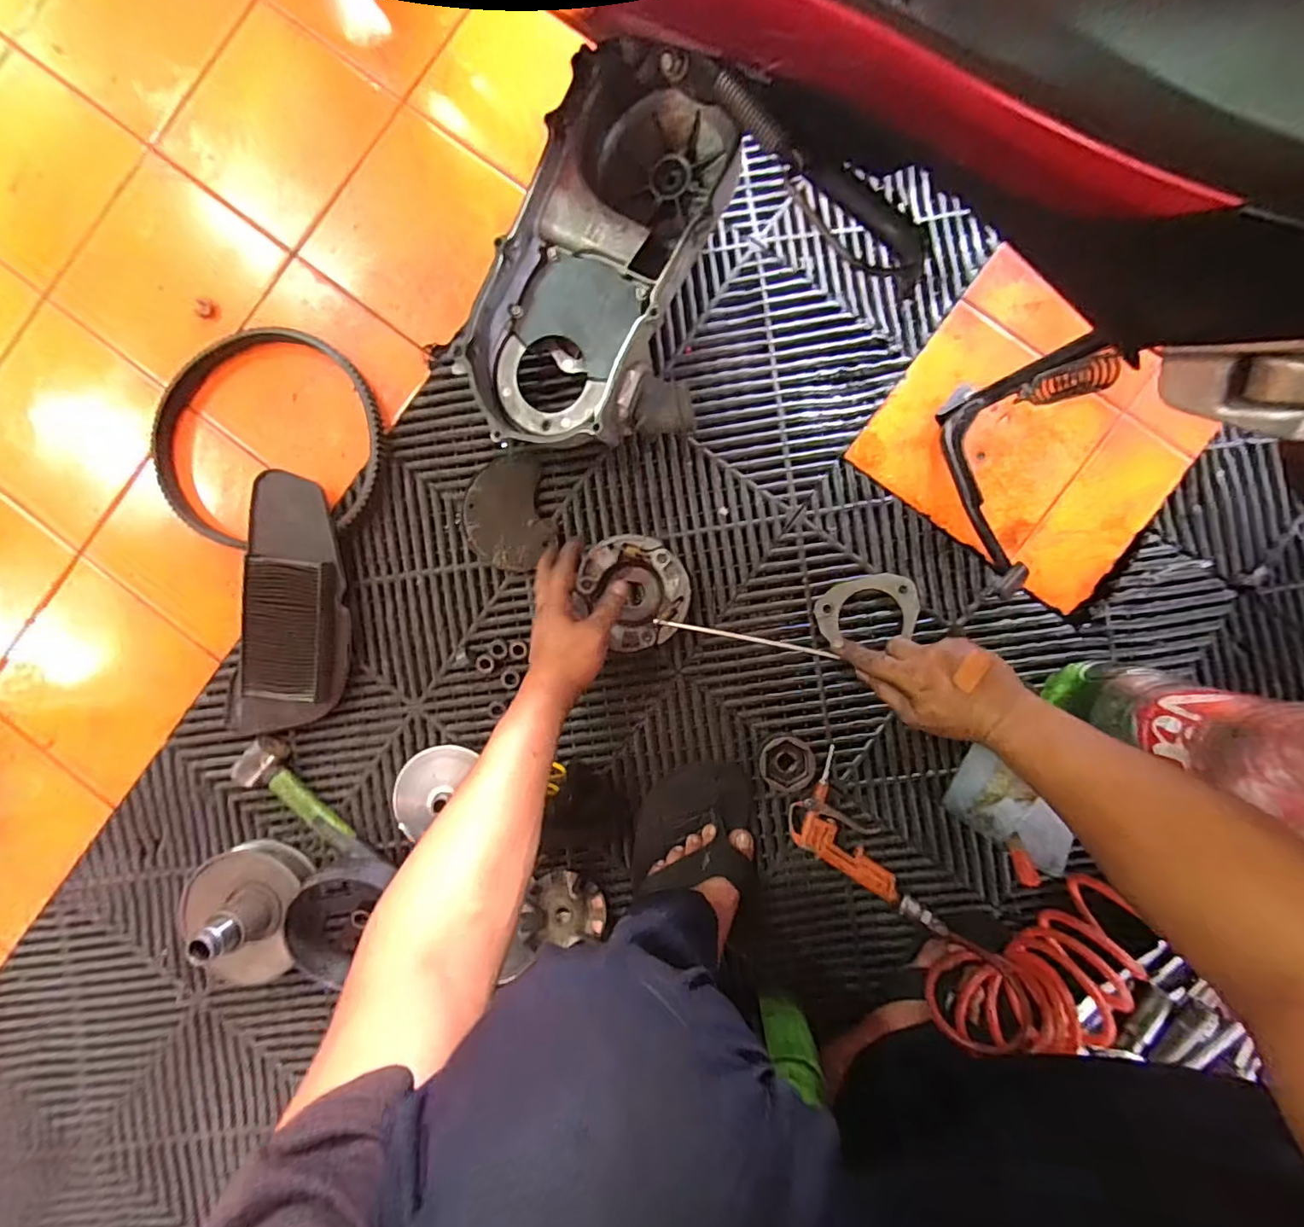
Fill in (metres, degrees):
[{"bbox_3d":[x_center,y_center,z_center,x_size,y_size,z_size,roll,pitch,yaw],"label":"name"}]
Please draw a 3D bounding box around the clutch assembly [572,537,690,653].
[{"bbox_3d":[-0.018,-0.020,0.569,0.110,0.043,0.108,0,90,3],"label":"clutch assembly"}]

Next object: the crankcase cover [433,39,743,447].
[{"bbox_3d":[-0.050,-0.330,0.538,0.231,0.095,0.350,14,91,3],"label":"crankcase cover"}]

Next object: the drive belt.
[{"bbox_3d":[-0.404,-0.192,0.583,0.239,0.022,0.227,0,90,3],"label":"drive belt"}]

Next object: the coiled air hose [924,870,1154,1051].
[{"bbox_3d":[0.354,0.329,0.507,0.206,0.111,0.092,-17,89,3],"label":"coiled air hose"}]

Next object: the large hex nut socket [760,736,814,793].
[{"bbox_3d":[0.133,0.147,0.558,0.051,0.042,0.054,-31,88,3],"label":"large hex nut socket"}]

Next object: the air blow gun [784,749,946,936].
[{"bbox_3d":[0.197,0.239,0.549,0.078,0.045,0.187,-30,89,3],"label":"air blow gun"}]

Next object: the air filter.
[{"bbox_3d":[-0.371,-0.003,0.575,0.114,0.047,0.270,8,91,3],"label":"air filter"}]

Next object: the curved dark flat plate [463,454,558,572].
[{"bbox_3d":[-0.149,-0.102,0.577,0.087,0.019,0.115,-16,89,3],"label":"curved dark flat plate"}]

